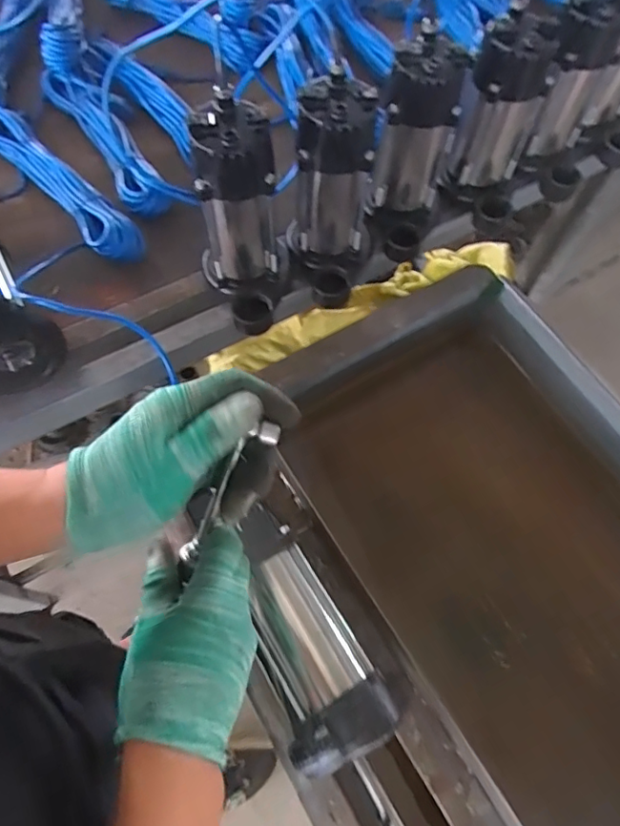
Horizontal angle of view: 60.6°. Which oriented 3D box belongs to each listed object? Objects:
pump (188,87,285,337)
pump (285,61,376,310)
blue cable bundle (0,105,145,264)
[{"bbox_3d":[-0.083,-0.221,0.634,0.104,0.225,0.143,-10,66,-7],"label":"pump"},{"bbox_3d":[0.029,-0.258,0.654,0.112,0.225,0.143,4,65,0],"label":"pump"},{"bbox_3d":[-0.370,-0.341,0.776,0.073,0.045,0.356,-39,72,-18],"label":"blue cable bundle"}]

